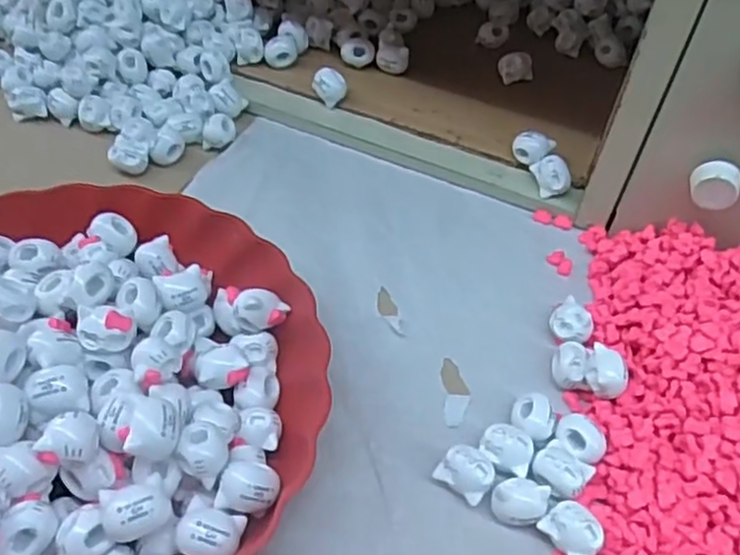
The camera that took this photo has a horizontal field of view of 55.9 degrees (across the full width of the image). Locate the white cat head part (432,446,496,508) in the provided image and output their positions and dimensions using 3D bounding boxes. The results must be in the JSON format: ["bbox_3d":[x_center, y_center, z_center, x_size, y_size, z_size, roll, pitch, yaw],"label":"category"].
[{"bbox_3d":[0.046,0.093,0.332,0.024,0.017,0.020,30,52,19],"label":"white cat head part"}]

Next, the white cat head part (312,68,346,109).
[{"bbox_3d":[-0.029,-0.138,0.510,0.024,0.024,0.017,2,49,-4],"label":"white cat head part"}]

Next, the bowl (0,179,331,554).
[{"bbox_3d":[-0.141,0.051,0.320,0.228,0.057,0.233,3,49,-4],"label":"bowl"}]

